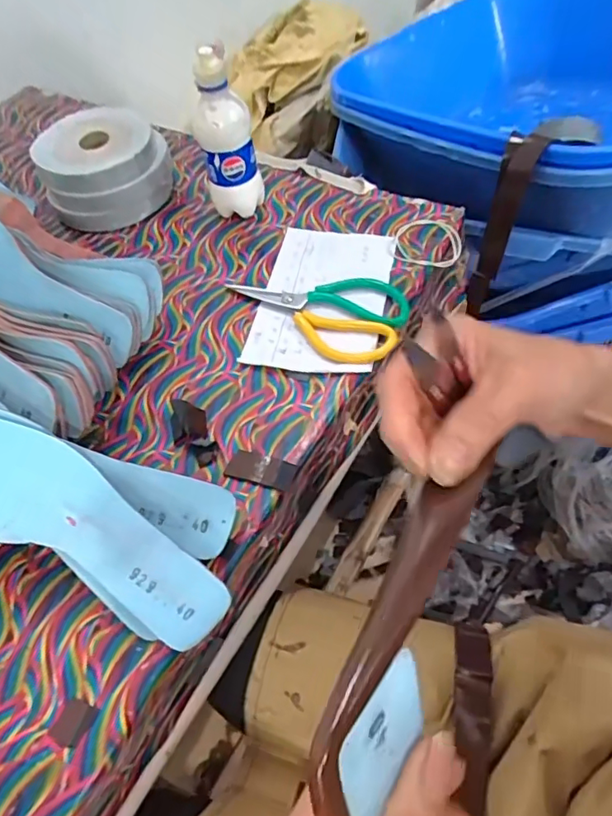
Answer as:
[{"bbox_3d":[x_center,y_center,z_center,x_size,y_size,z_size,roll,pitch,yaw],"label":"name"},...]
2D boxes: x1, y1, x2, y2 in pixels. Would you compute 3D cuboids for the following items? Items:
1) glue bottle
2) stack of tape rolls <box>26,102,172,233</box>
[{"bbox_3d":[-0.082,-0.282,0.555,0.060,0.166,0.061,-7,57,2],"label":"glue bottle"},{"bbox_3d":[-0.239,-0.290,0.628,0.147,0.076,0.130,-24,58,-9],"label":"stack of tape rolls"}]

